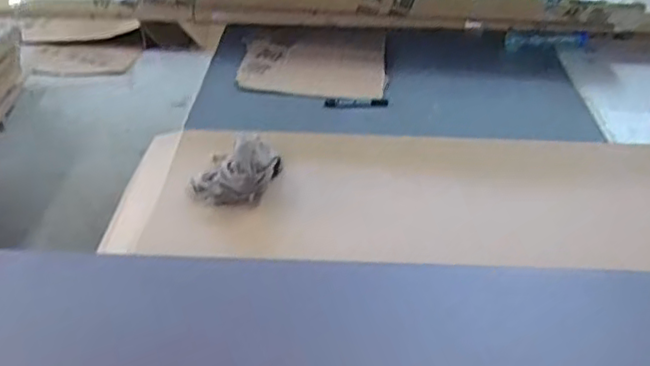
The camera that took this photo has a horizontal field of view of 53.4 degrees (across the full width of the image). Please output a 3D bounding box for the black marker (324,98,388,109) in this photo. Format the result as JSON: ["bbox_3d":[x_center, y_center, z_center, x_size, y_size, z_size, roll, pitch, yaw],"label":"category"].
[{"bbox_3d":[0.066,-0.168,1.353,0.129,0.019,0.016,2,36,-1],"label":"black marker"}]

